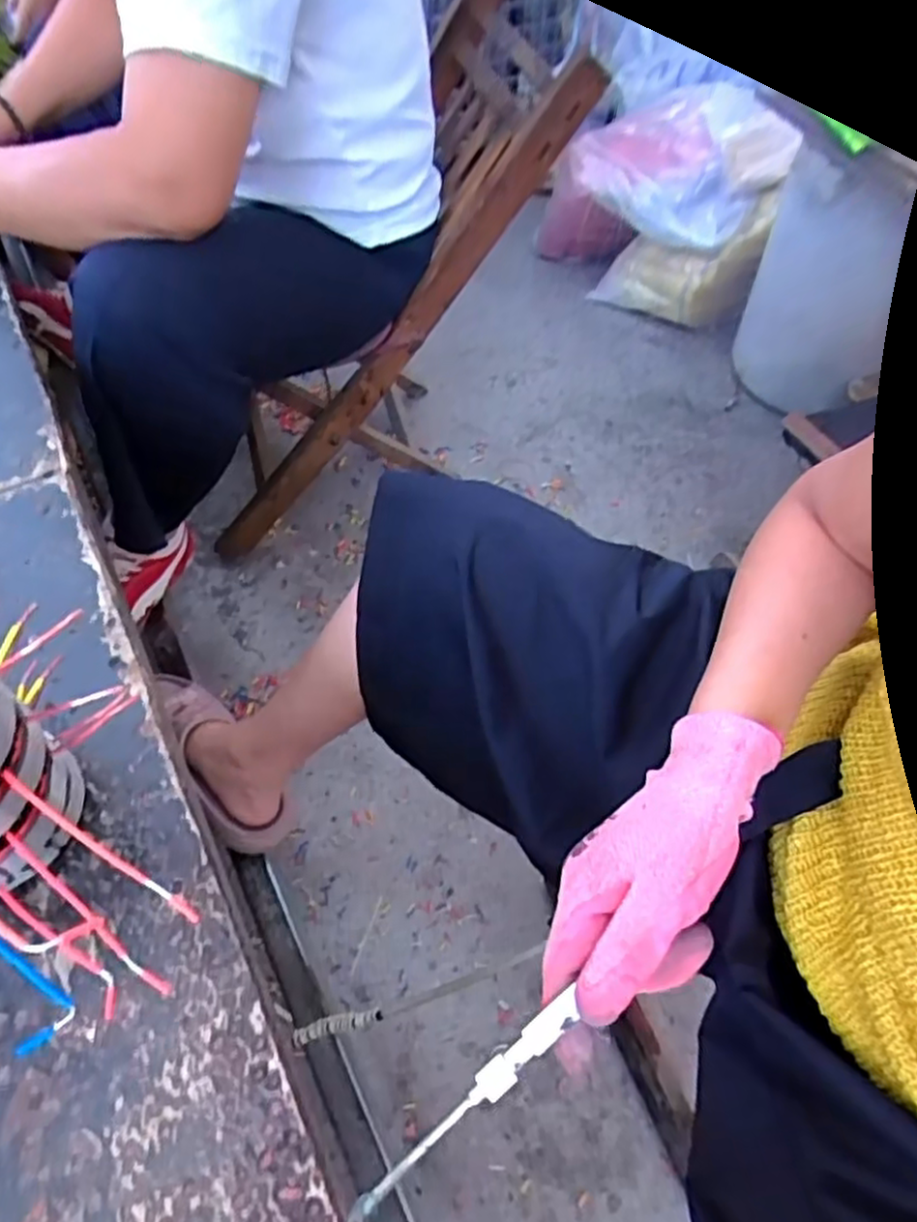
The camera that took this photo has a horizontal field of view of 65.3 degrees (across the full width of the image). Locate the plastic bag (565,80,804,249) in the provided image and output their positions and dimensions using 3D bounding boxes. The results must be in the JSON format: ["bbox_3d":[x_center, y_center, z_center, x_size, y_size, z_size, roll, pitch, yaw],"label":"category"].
[{"bbox_3d":[0.439,-0.897,1.435,0.393,0.211,0.304,32,61,19],"label":"plastic bag"}]

